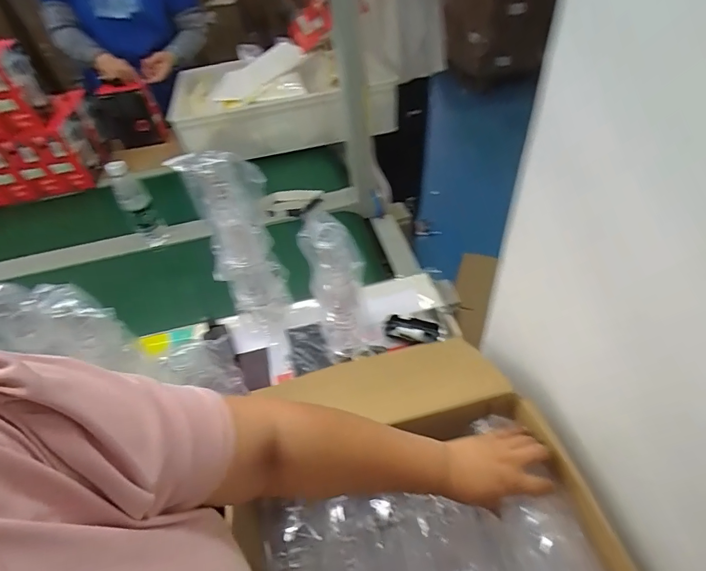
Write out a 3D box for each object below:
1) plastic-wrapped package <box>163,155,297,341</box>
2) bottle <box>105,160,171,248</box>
[{"bbox_3d":[-0.181,-0.051,0.716,0.114,0.376,0.088,-19,48,-11],"label":"plastic-wrapped package"},{"bbox_3d":[-0.547,-0.202,1.044,0.071,0.239,0.083,-27,50,-18],"label":"bottle"}]

